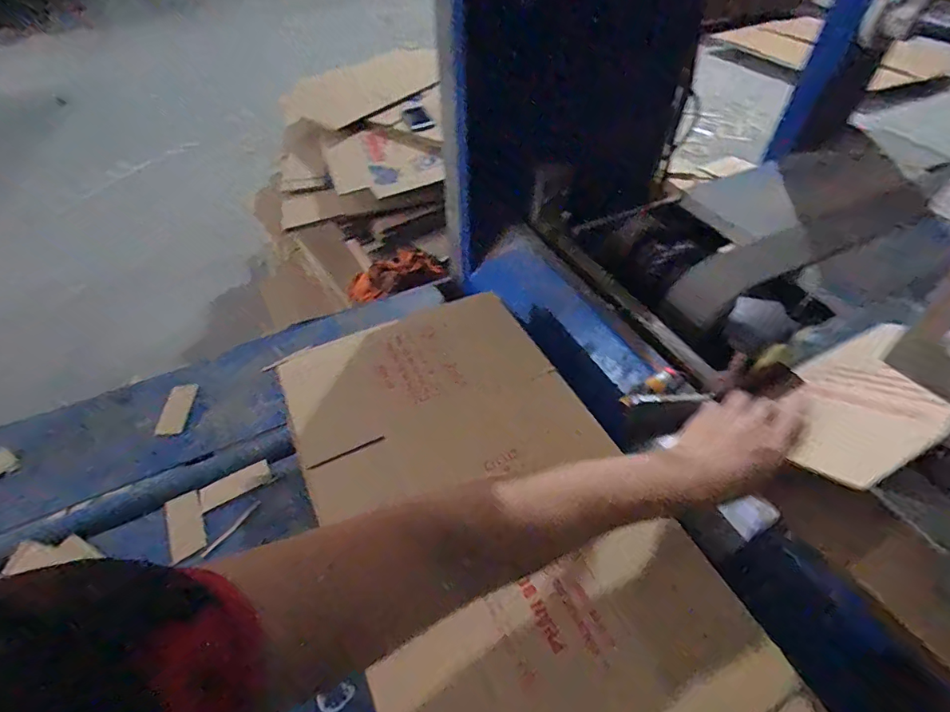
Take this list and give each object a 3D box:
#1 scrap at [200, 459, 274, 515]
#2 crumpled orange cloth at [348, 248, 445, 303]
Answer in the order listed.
[{"bbox_3d":[-0.304,0.164,0.597,0.089,0.005,0.029,-26,78,-13],"label":"scrap"},{"bbox_3d":[-0.264,-0.232,1.386,0.293,0.090,0.107,-21,46,17],"label":"crumpled orange cloth"}]

